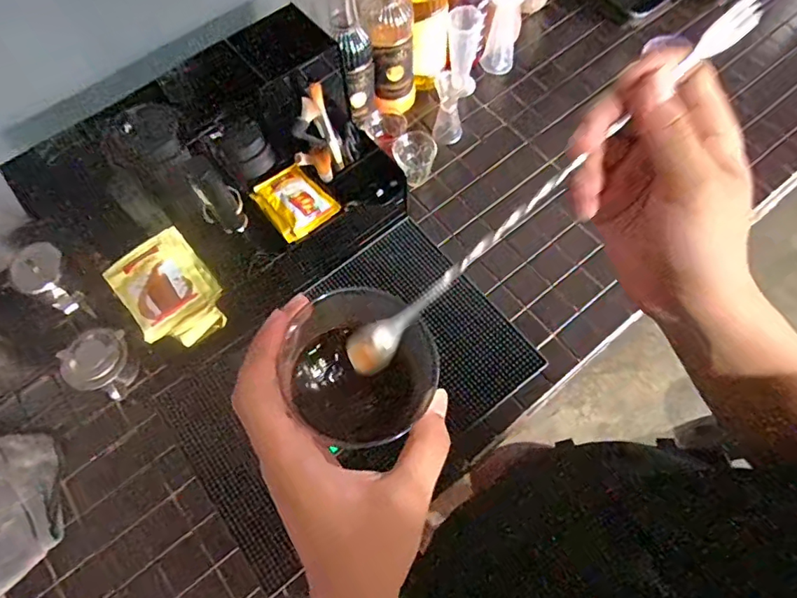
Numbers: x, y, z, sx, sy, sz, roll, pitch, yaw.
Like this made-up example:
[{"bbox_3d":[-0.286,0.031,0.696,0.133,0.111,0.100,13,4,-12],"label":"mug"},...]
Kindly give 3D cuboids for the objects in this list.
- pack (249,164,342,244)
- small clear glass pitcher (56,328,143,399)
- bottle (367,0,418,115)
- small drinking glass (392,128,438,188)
[{"bbox_3d":[-0.136,-0.128,0.658,0.078,0.016,0.100,-38,70,-13],"label":"pack"},{"bbox_3d":[-0.383,0.083,0.659,0.074,0.064,0.077,-1,67,2],"label":"small clear glass pitcher"},{"bbox_3d":[-0.011,-0.387,0.720,0.071,0.261,0.072,-4,67,1],"label":"bottle"},{"bbox_3d":[0.025,-0.207,0.756,0.056,0.075,0.067,26,70,13],"label":"small drinking glass"}]

